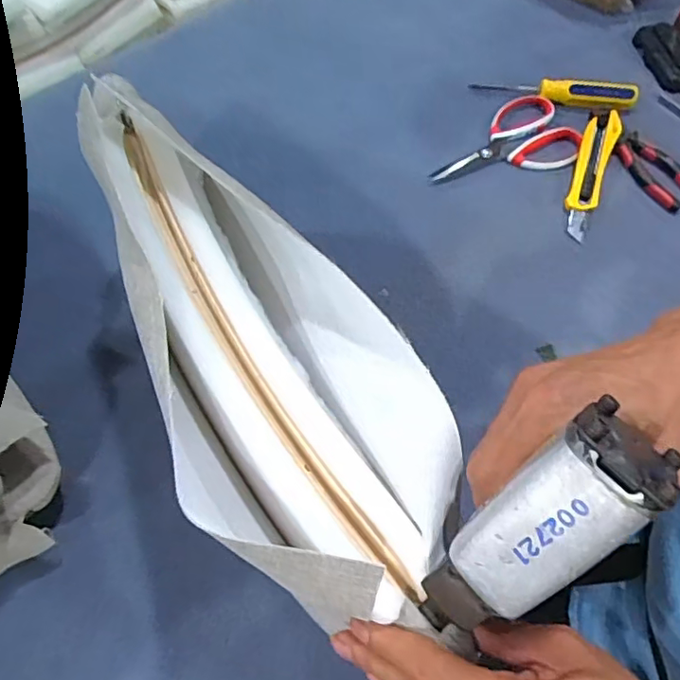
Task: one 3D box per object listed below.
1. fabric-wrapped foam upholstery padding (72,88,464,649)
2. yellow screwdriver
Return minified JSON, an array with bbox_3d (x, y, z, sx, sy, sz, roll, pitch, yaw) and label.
[{"bbox_3d":[-0.053,-0.016,0.327,0.135,0.060,0.350,-28,72,-13],"label":"fabric-wrapped foam upholstery padding"},{"bbox_3d":[0.262,-0.306,0.694,0.190,0.030,0.026,9,63,2],"label":"yellow screwdriver"}]

